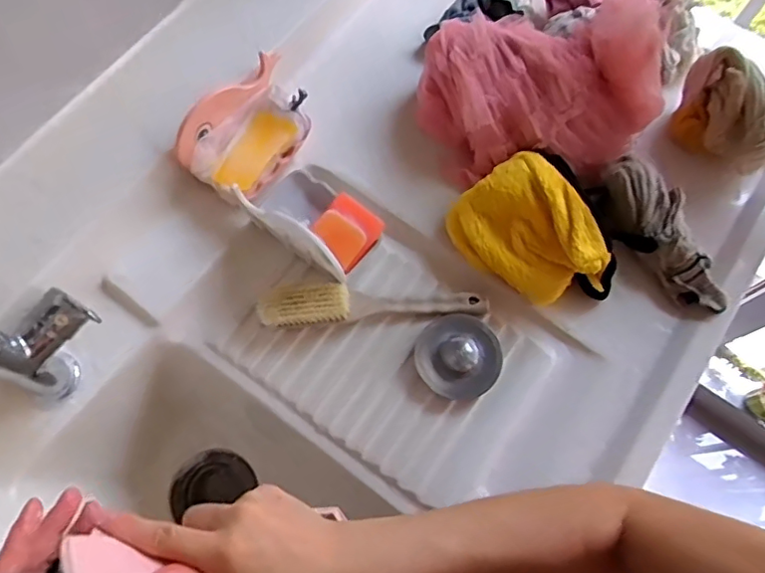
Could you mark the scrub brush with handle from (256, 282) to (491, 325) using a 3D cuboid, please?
[{"bbox_3d":[-0.011,0.014,0.582,0.229,0.027,0.039,-3,70,-3],"label":"scrub brush with handle"}]

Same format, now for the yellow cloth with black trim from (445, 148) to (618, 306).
[{"bbox_3d":[0.160,-0.057,0.573,0.120,0.086,0.162,-41,76,-15],"label":"yellow cloth with black trim"}]

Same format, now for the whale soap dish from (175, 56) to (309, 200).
[{"bbox_3d":[-0.138,-0.163,0.611,0.093,0.060,0.152,39,73,12],"label":"whale soap dish"}]

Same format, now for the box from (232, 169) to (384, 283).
[{"bbox_3d":[-0.071,-0.076,0.592,0.139,0.075,0.084,39,73,12],"label":"box"}]

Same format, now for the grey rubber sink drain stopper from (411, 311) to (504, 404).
[{"bbox_3d":[0.076,0.068,0.567,0.082,0.016,0.081,1,69,-2],"label":"grey rubber sink drain stopper"}]

